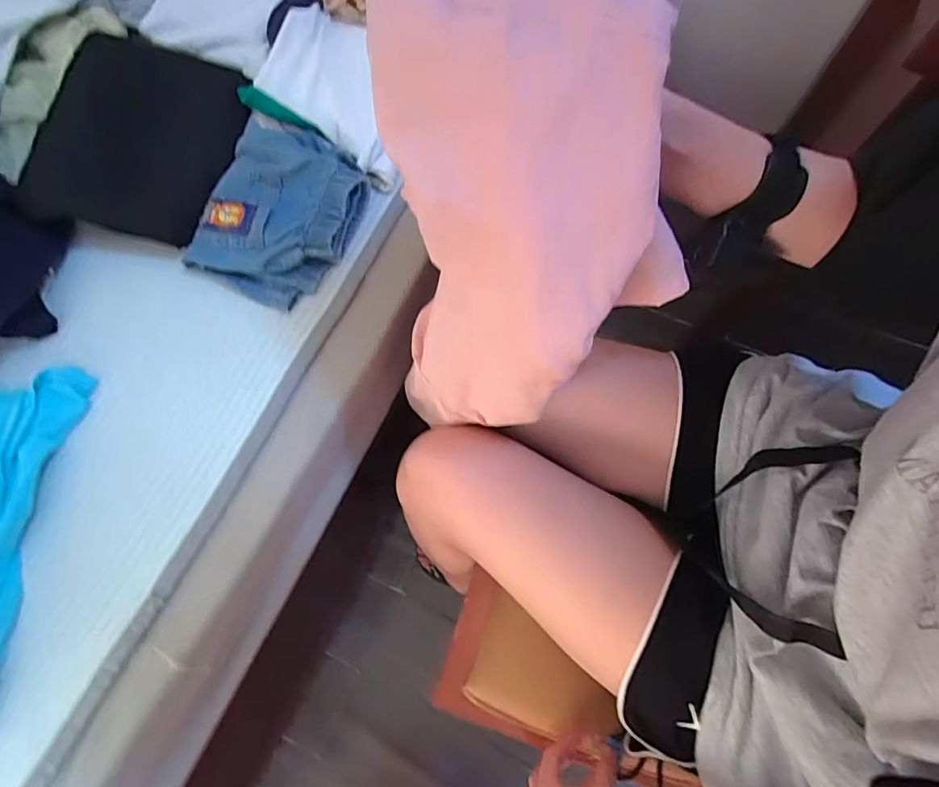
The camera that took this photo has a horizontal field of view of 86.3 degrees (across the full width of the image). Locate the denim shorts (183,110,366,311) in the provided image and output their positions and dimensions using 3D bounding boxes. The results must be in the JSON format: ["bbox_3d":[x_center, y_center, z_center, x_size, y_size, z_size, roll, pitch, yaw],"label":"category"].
[{"bbox_3d":[-0.197,-0.191,0.521,0.147,0.051,0.180,21,76,9],"label":"denim shorts"}]

